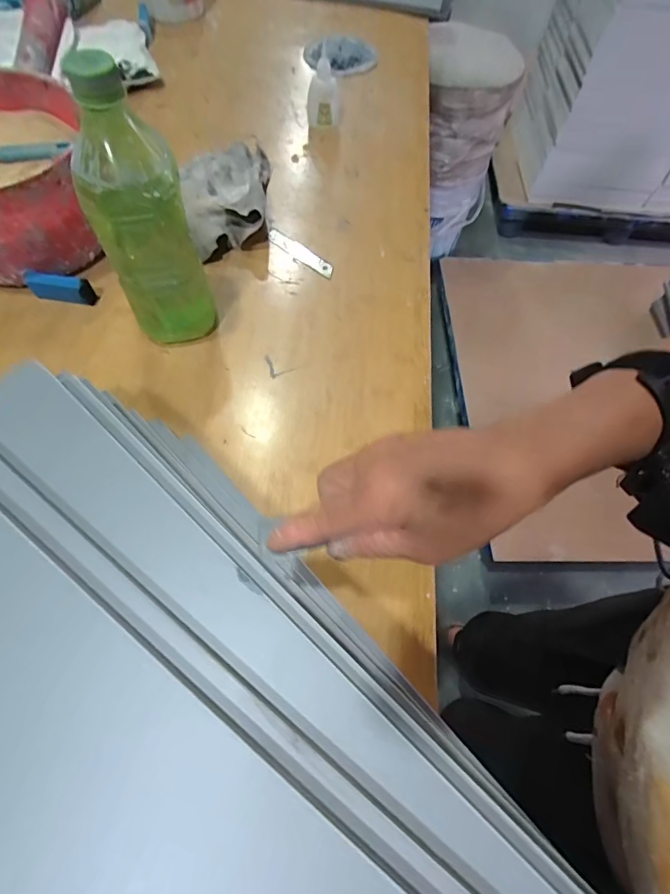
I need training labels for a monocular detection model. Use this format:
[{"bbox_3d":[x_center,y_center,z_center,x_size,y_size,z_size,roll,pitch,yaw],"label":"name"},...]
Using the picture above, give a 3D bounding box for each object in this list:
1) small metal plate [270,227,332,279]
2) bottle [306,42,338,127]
[{"bbox_3d":[-0.040,-0.223,0.497,0.097,0.009,0.020,38,68,15],"label":"small metal plate"},{"bbox_3d":[-0.016,-0.465,0.574,0.041,0.080,0.033,1,63,-2],"label":"bottle"}]

